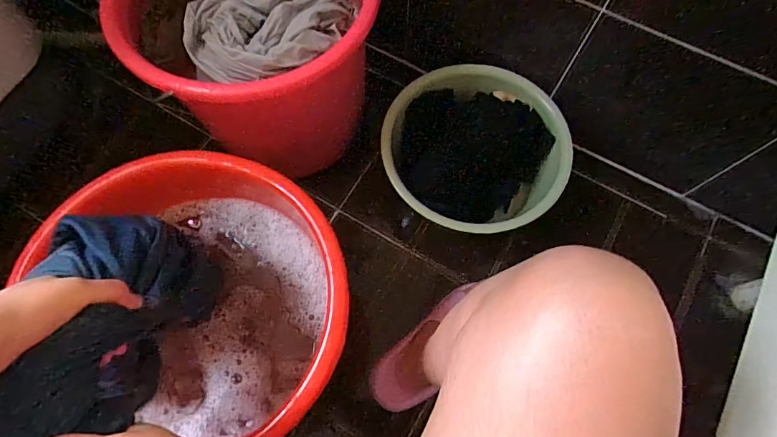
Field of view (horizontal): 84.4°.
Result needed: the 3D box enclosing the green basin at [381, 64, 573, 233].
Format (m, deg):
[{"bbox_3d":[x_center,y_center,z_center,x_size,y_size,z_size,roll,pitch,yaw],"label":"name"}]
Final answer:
[{"bbox_3d":[0.144,-0.117,0.761,0.300,0.118,0.288,0,69,0],"label":"green basin"}]

